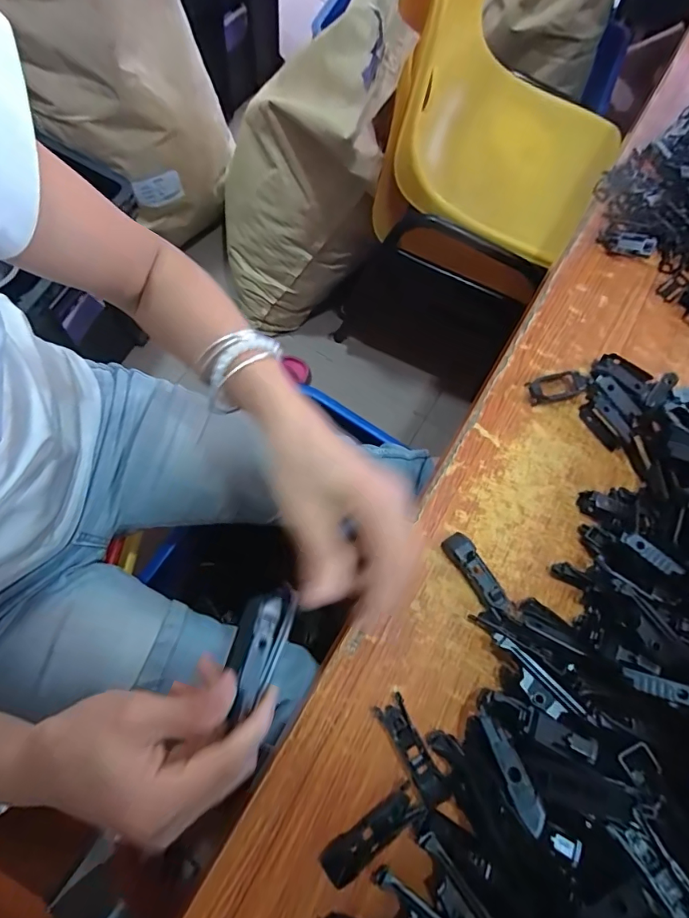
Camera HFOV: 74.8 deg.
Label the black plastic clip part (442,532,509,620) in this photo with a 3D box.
[{"bbox_3d":[0.098,0.086,0.336,0.018,0.016,0.064,-30,80,-13],"label":"black plastic clip part"}]

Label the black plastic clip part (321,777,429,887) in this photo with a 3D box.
[{"bbox_3d":[0.017,0.237,0.282,0.070,0.010,0.021,-31,80,-13],"label":"black plastic clip part"}]

